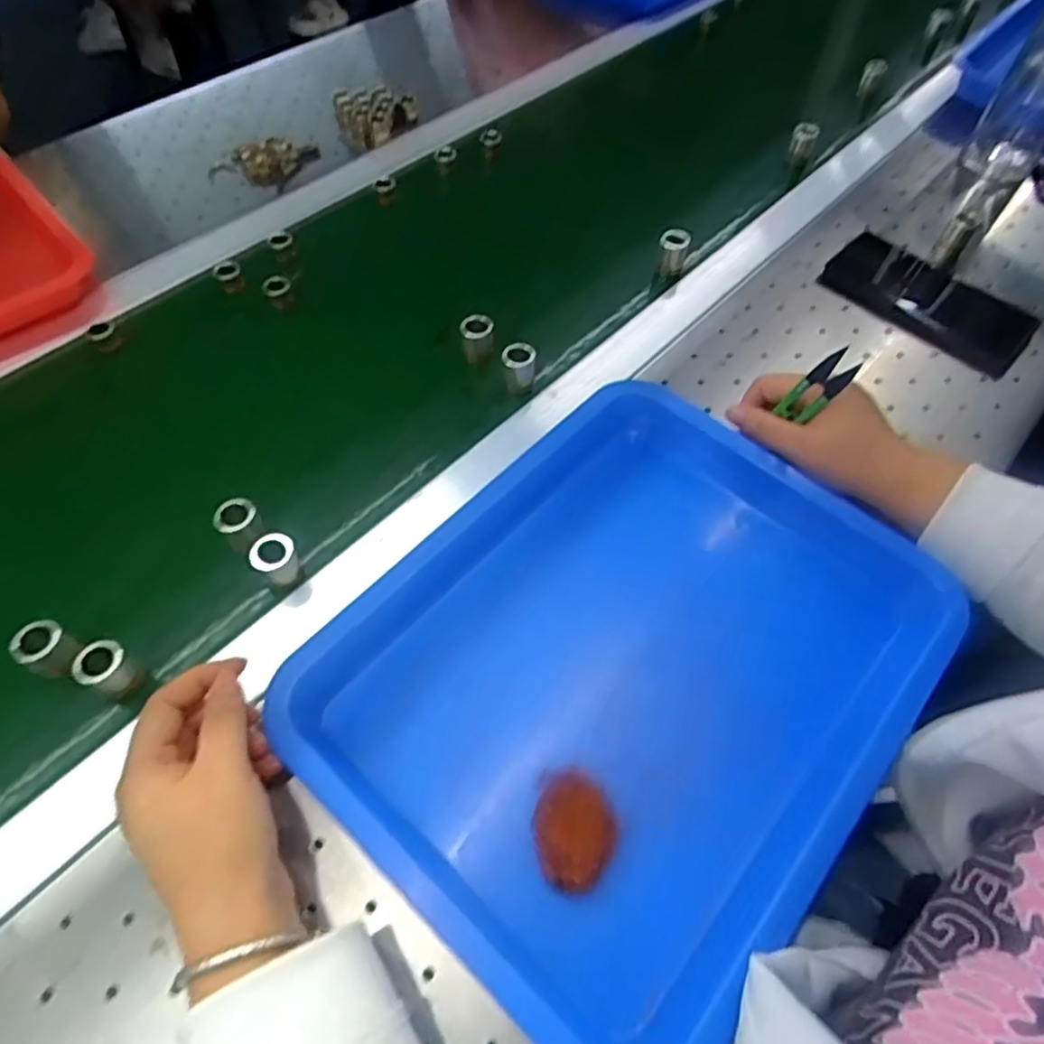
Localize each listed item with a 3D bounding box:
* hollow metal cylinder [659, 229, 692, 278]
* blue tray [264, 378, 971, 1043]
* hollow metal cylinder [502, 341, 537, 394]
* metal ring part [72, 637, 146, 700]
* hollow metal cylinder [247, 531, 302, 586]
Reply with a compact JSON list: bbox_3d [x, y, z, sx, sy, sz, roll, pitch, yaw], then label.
[{"bbox_3d":[0.128,-0.230,0.570,0.024,0.029,0.025,14,58,7],"label":"hollow metal cylinder"},{"bbox_3d":[0.063,0.081,0.378,0.261,0.062,0.325,38,64,21],"label":"blue tray"},{"bbox_3d":[-0.002,-0.113,0.491,0.023,0.030,0.020,-3,57,-3],"label":"hollow metal cylinder"},{"bbox_3d":[-0.222,0.085,0.367,0.023,0.046,0.023,35,63,19],"label":"metal ring part"},{"bbox_3d":[-0.146,0.025,0.402,0.025,0.035,0.022,-24,61,-16],"label":"hollow metal cylinder"}]

